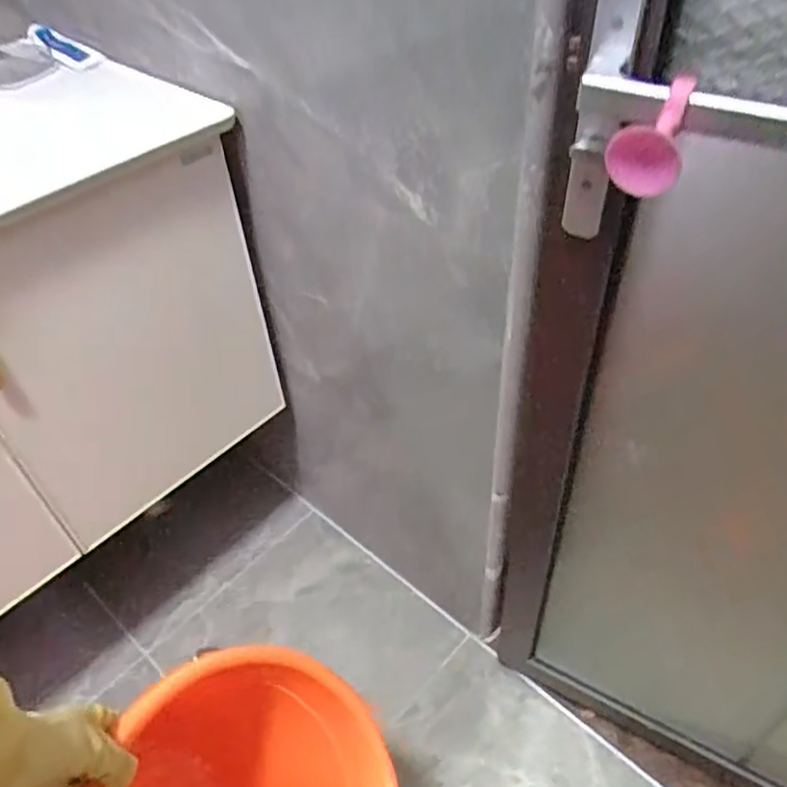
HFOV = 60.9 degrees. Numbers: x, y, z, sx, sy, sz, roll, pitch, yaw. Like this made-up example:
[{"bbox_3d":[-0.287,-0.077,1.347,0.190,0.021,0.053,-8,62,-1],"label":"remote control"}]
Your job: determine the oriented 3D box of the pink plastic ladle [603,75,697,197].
[{"bbox_3d":[0.150,-0.153,0.398,0.041,0.045,0.055,10,45,14],"label":"pink plastic ladle"}]

